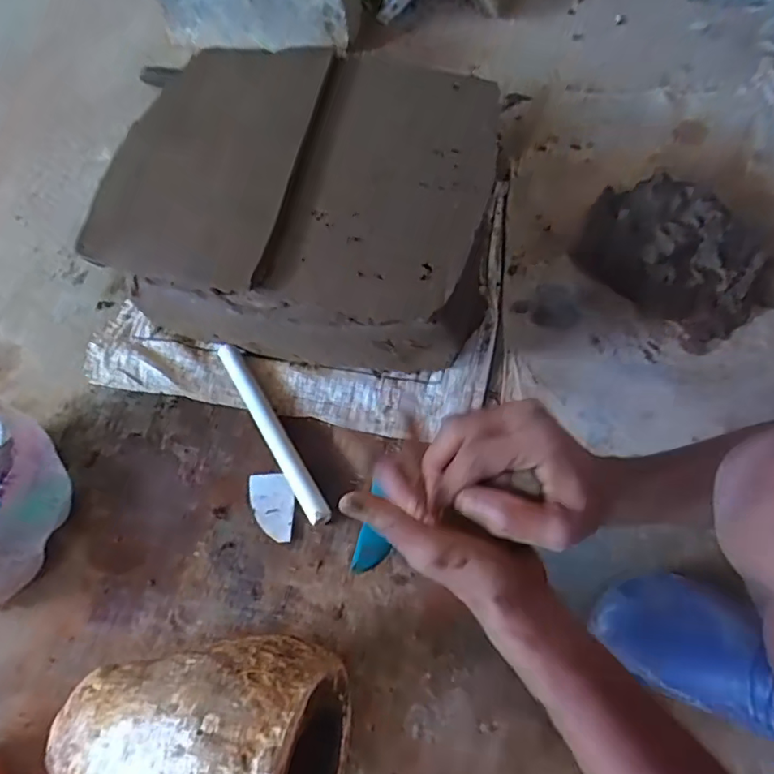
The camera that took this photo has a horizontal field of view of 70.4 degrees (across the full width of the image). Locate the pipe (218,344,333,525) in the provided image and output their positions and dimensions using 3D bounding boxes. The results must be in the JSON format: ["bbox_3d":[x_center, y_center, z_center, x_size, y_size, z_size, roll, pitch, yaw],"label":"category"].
[{"bbox_3d":[-0.143,0.052,0.678,0.030,0.028,0.263,-31,65,-12],"label":"pipe"}]

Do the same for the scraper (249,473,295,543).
[{"bbox_3d":[-0.136,0.140,0.642,0.055,0.004,0.078,-4,70,10],"label":"scraper"}]

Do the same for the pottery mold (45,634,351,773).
[{"bbox_3d":[-0.159,0.291,0.453,0.235,0.151,0.175,7,64,8],"label":"pottery mold"}]

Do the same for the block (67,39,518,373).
[{"bbox_3d":[-0.093,-0.218,0.706,0.414,0.212,0.360,7,64,8],"label":"block"}]

